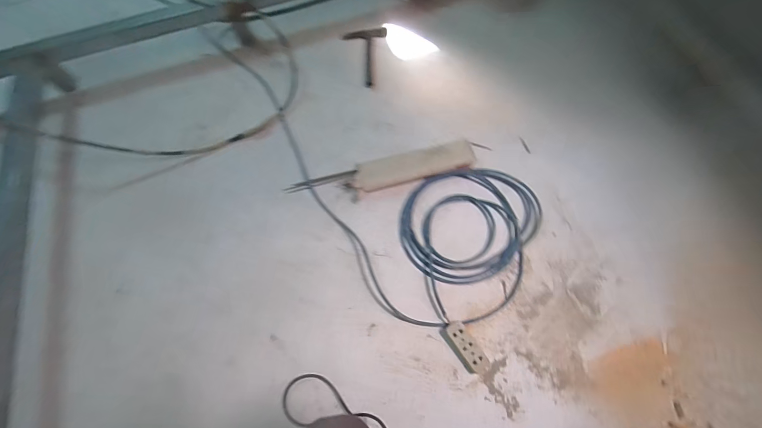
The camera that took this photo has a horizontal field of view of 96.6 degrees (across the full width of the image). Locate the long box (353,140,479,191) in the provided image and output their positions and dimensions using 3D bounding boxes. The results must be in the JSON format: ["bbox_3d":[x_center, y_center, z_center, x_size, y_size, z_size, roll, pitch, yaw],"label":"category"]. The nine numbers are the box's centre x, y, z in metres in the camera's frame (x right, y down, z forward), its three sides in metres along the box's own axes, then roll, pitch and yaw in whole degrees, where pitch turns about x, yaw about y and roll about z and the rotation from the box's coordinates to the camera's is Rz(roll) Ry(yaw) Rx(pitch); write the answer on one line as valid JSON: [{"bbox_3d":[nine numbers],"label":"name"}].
[{"bbox_3d":[0.089,-0.126,0.918,0.330,0.033,0.085,-12,70,-3],"label":"long box"}]

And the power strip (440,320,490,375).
[{"bbox_3d":[0.188,0.297,0.755,0.054,0.025,0.120,-34,72,-10],"label":"power strip"}]

